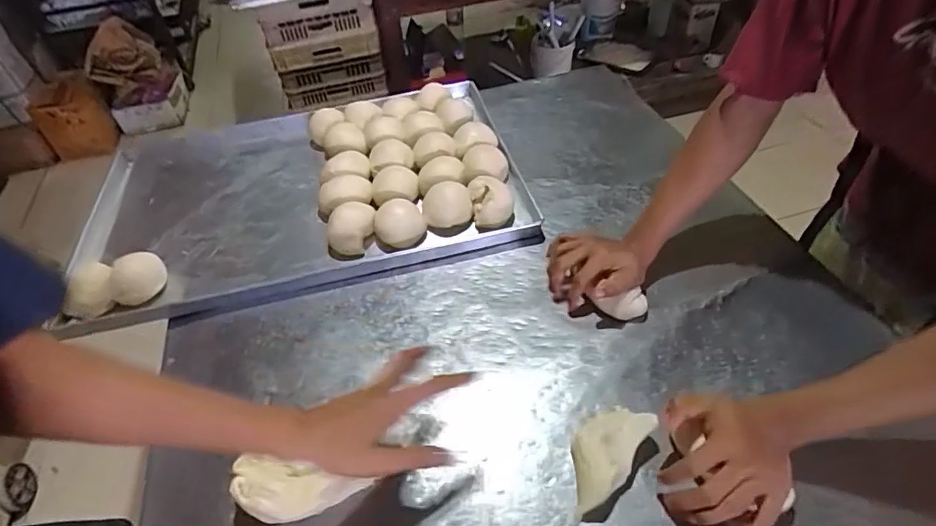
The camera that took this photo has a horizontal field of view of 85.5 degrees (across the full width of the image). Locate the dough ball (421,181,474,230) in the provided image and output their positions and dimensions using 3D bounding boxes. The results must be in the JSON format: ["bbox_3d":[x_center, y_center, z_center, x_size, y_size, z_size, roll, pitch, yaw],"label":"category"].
[{"bbox_3d":[-0.032,-0.090,0.808,0.079,0.053,0.083,-3,46,3],"label":"dough ball"}]

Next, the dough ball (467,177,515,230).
[{"bbox_3d":[0.039,-0.094,0.810,0.066,0.057,0.082,-7,46,-1],"label":"dough ball"}]

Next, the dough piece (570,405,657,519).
[{"bbox_3d":[0.141,0.199,0.533,0.062,0.036,0.123,28,55,28],"label":"dough piece"}]

